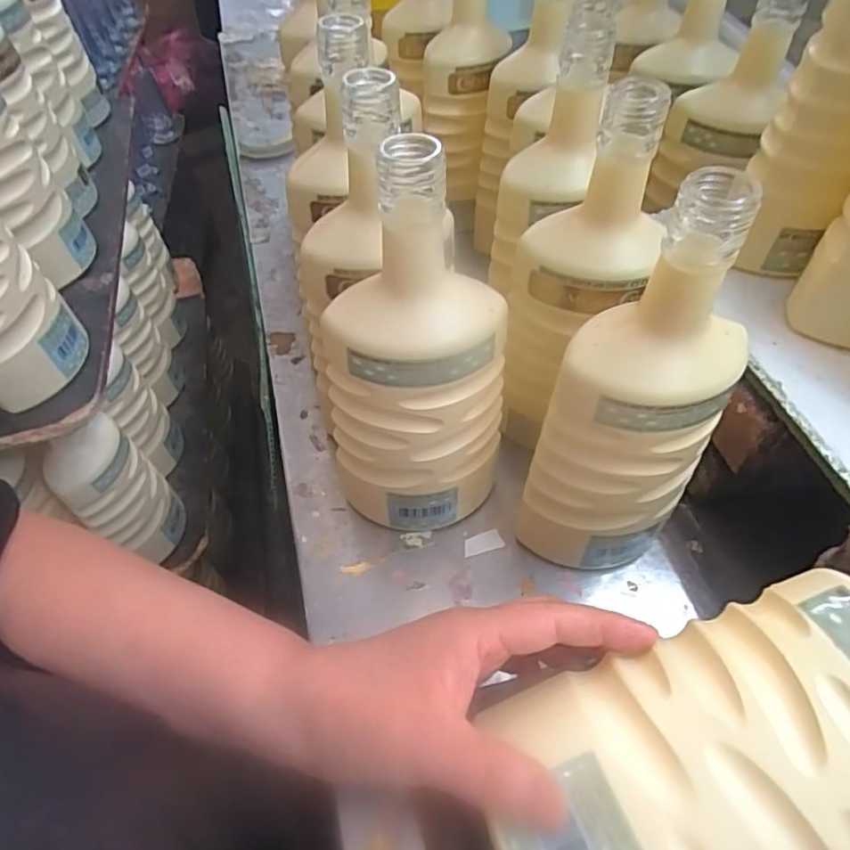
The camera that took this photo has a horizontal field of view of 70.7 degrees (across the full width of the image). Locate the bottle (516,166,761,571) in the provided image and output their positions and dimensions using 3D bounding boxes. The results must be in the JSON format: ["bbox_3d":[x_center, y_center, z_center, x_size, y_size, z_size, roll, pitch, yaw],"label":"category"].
[{"bbox_3d":[0.113,-0.004,0.325,0.077,0.245,0.084,32,59,24],"label":"bottle"}]

